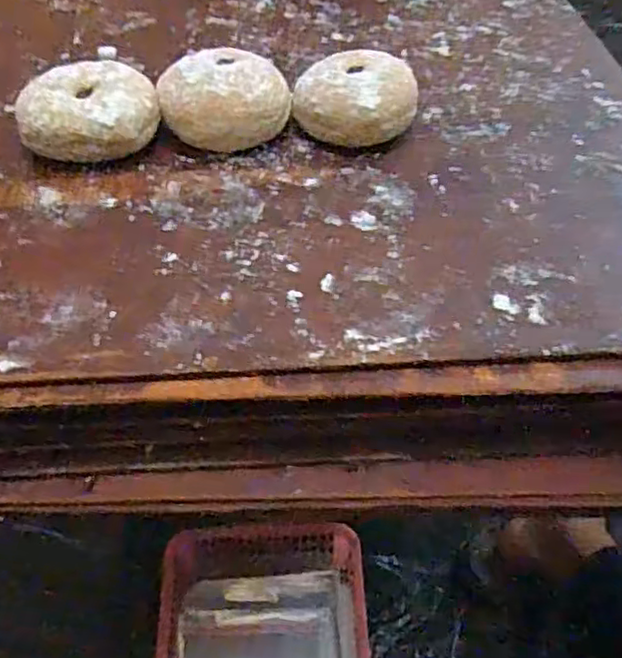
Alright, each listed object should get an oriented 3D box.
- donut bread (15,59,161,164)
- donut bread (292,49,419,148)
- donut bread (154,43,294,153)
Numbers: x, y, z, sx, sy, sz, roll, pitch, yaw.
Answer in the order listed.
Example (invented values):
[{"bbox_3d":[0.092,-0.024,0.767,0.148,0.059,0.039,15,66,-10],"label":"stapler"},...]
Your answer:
[{"bbox_3d":[-0.146,-0.140,0.435,0.090,0.041,0.072,-14,51,-14],"label":"donut bread"},{"bbox_3d":[0.032,-0.158,0.457,0.078,0.042,0.071,0,51,0],"label":"donut bread"},{"bbox_3d":[-0.059,-0.152,0.446,0.071,0.044,0.075,0,51,0],"label":"donut bread"}]

